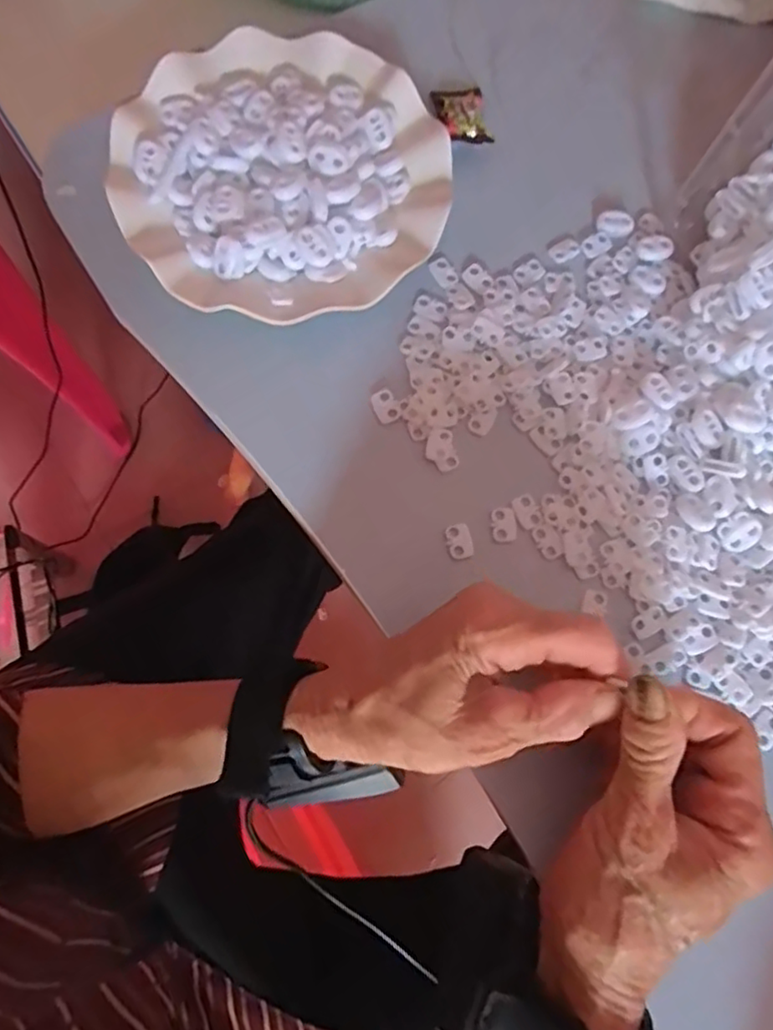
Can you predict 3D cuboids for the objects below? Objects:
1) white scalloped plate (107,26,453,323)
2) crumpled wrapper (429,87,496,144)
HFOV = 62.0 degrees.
[{"bbox_3d":[-0.057,-0.191,0.363,0.176,0.034,0.180,1,73,-2],"label":"white scalloped plate"},{"bbox_3d":[0.046,-0.245,0.393,0.031,0.014,0.051,-6,73,-4],"label":"crumpled wrapper"}]

